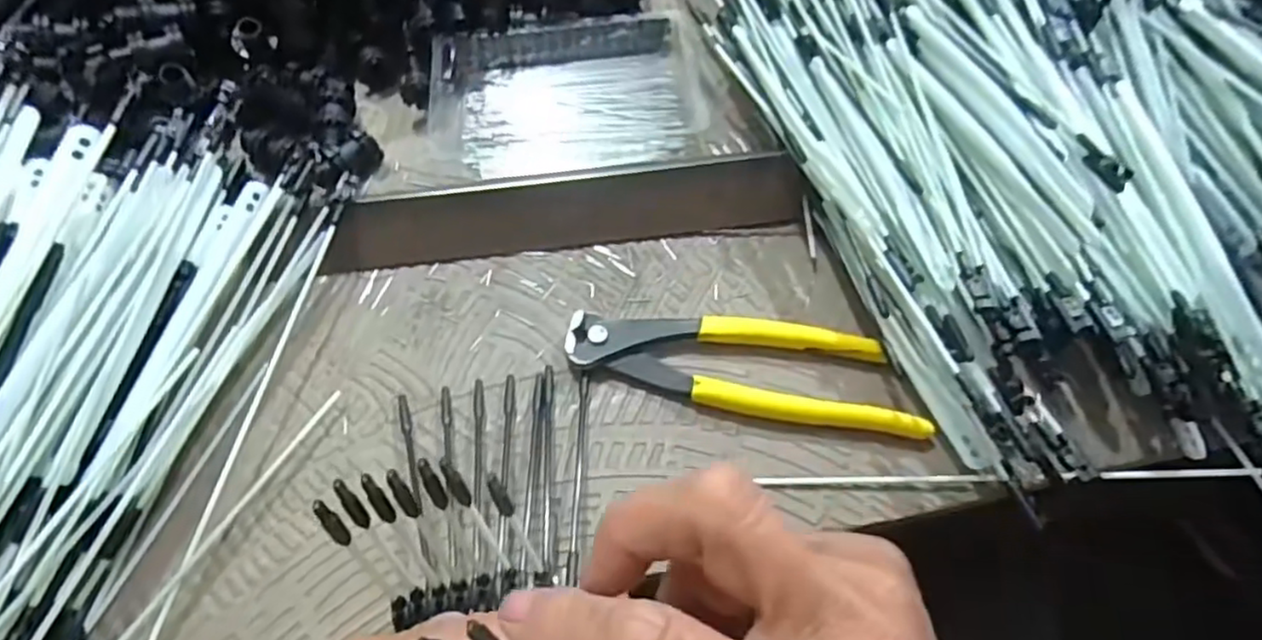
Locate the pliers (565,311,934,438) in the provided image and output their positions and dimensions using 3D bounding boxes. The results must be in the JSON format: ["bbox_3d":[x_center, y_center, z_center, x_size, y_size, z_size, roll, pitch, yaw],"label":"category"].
[{"bbox_3d":[0.052,0.021,0.325,0.162,0.015,0.045,8,64,7],"label":"pliers"}]

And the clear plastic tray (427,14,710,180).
[{"bbox_3d":[-0.038,-0.134,0.402,0.158,0.026,0.096,-7,64,-1],"label":"clear plastic tray"}]

